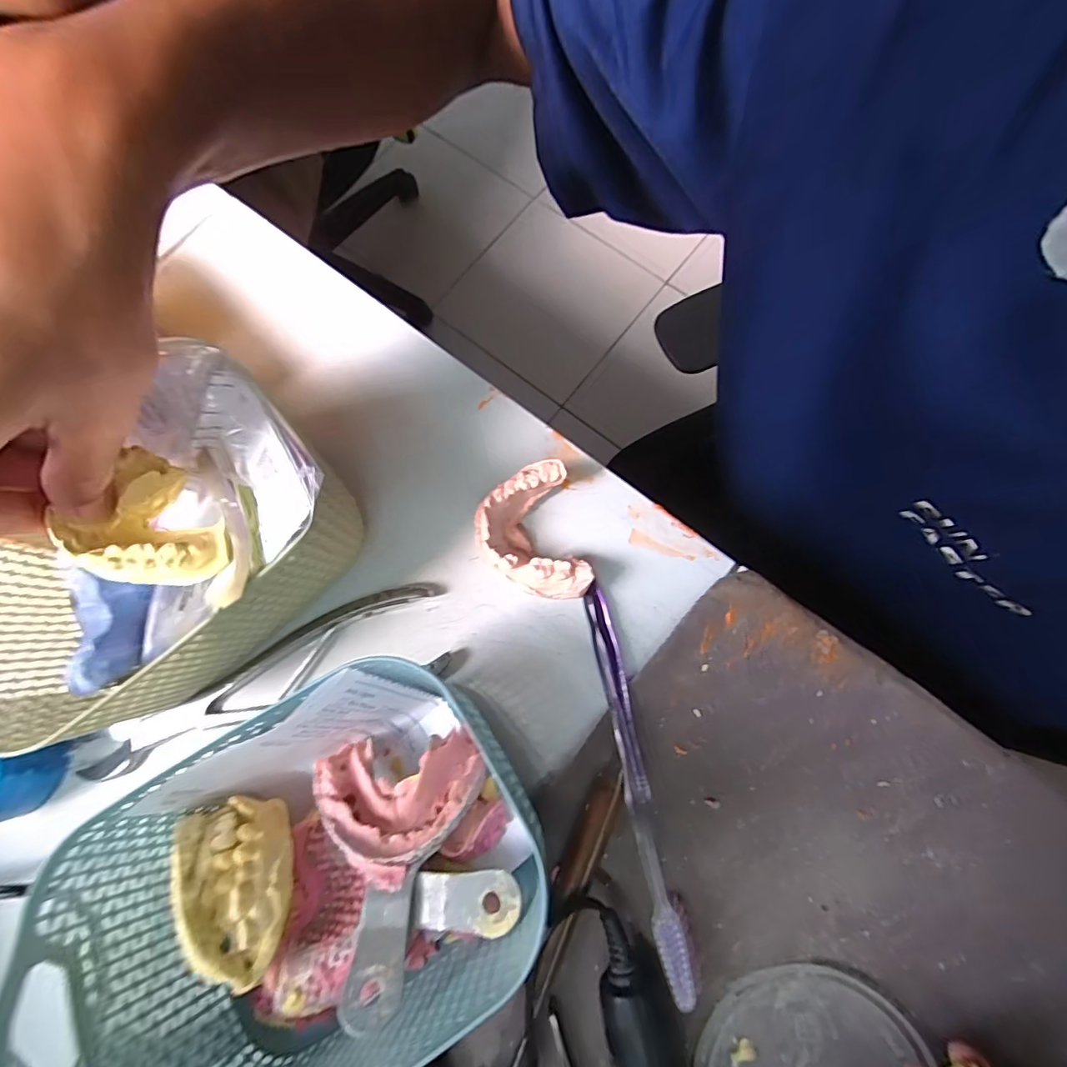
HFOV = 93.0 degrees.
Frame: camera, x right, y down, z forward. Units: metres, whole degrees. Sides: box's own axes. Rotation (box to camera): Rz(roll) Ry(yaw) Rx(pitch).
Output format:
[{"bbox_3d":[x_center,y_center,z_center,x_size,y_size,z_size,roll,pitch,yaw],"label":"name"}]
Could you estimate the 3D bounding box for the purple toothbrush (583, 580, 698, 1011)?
[{"bbox_3d":[0.049,0.115,0.243,0.015,0.018,0.177,-11,78,-1],"label":"purple toothbrush"}]

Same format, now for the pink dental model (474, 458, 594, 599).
[{"bbox_3d":[-0.003,0.002,0.269,0.051,0.027,0.070,-14,78,-1],"label":"pink dental model"}]

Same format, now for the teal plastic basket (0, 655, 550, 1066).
[{"bbox_3d":[-0.090,0.137,0.203,0.168,0.089,0.127,-36,79,-6],"label":"teal plastic basket"}]

